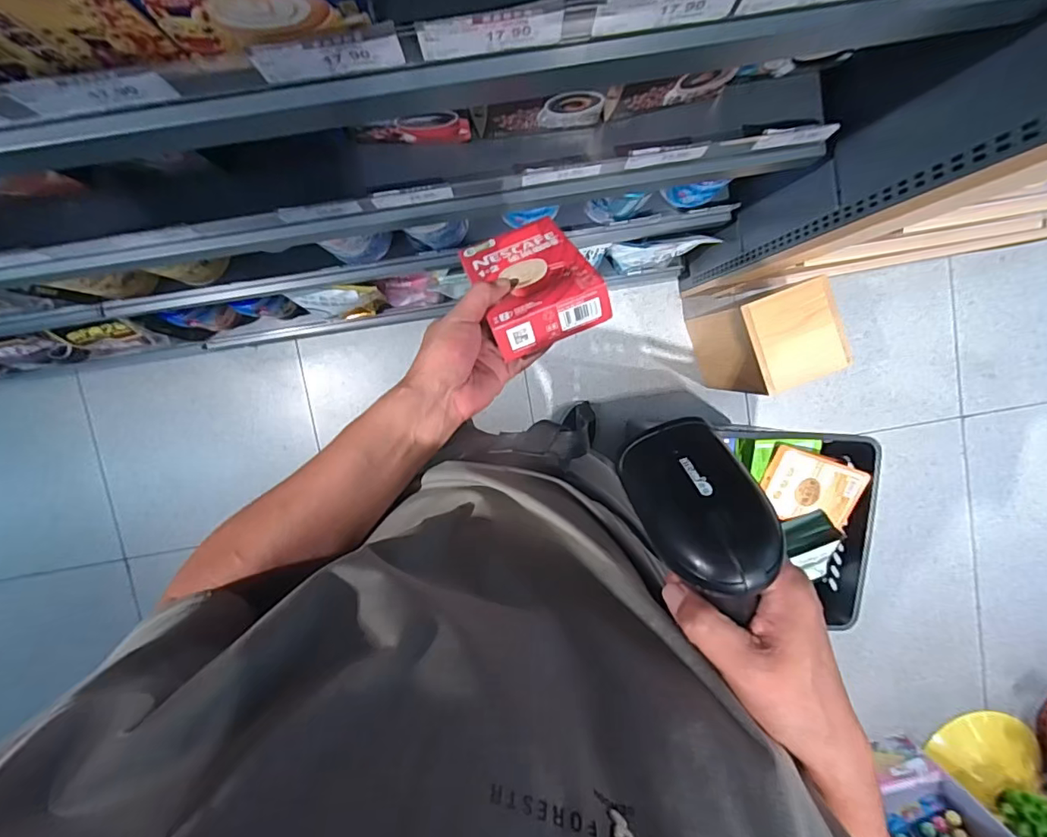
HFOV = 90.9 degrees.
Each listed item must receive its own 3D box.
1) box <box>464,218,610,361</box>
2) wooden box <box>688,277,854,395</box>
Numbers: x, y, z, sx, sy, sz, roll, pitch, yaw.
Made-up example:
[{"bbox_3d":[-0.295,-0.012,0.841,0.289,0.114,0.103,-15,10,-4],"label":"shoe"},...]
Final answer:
[{"bbox_3d":[0.006,-0.125,0.466,0.095,0.147,0.034,-24,136,0],"label":"box"},{"bbox_3d":[0.558,-0.185,1.252,0.187,0.399,0.209,-17,96,1],"label":"wooden box"}]

